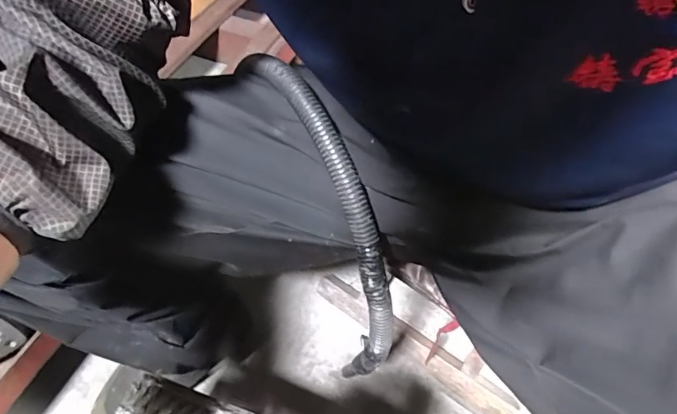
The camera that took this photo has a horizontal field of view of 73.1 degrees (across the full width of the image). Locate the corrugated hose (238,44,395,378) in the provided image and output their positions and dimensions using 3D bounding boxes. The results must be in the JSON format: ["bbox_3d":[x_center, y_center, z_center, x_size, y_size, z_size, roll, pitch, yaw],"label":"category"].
[{"bbox_3d":[-0.006,0.019,0.414,0.047,0.335,0.128,-20,12,-11],"label":"corrugated hose"}]

